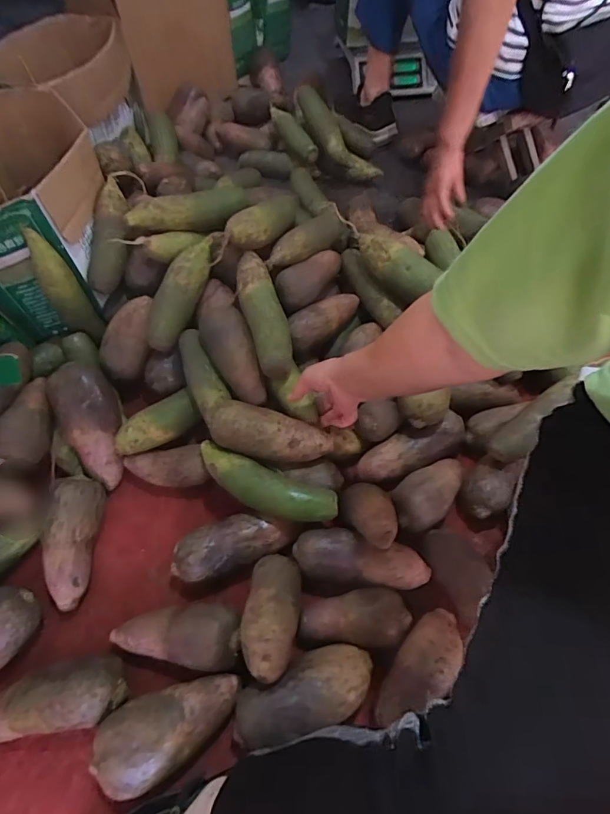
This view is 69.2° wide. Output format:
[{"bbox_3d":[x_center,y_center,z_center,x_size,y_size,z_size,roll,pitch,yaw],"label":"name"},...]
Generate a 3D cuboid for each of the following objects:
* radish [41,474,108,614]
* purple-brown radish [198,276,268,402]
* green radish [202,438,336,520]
[{"bbox_3d":[-0.312,0.176,0.591,0.053,0.073,0.161,-1,58,0],"label":"radish"},{"bbox_3d":[-0.122,-0.111,0.677,0.072,0.054,0.233,-17,59,-10],"label":"purple-brown radish"},{"bbox_3d":[-0.057,0.106,0.588,0.201,0.044,0.058,19,60,12],"label":"green radish"}]

